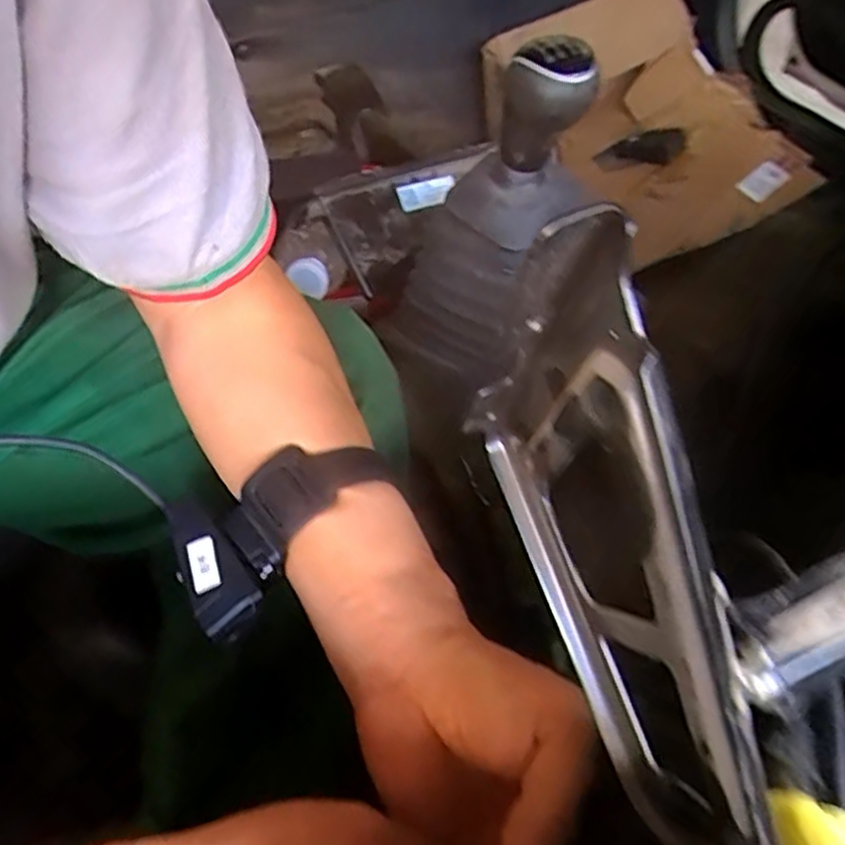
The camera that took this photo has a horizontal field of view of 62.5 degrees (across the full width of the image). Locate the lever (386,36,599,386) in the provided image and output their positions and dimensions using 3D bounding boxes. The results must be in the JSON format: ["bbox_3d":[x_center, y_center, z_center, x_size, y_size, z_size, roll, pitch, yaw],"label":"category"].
[{"bbox_3d":[0.049,-0.127,0.456,0.082,0.242,0.080,20,47,-9],"label":"lever"}]

